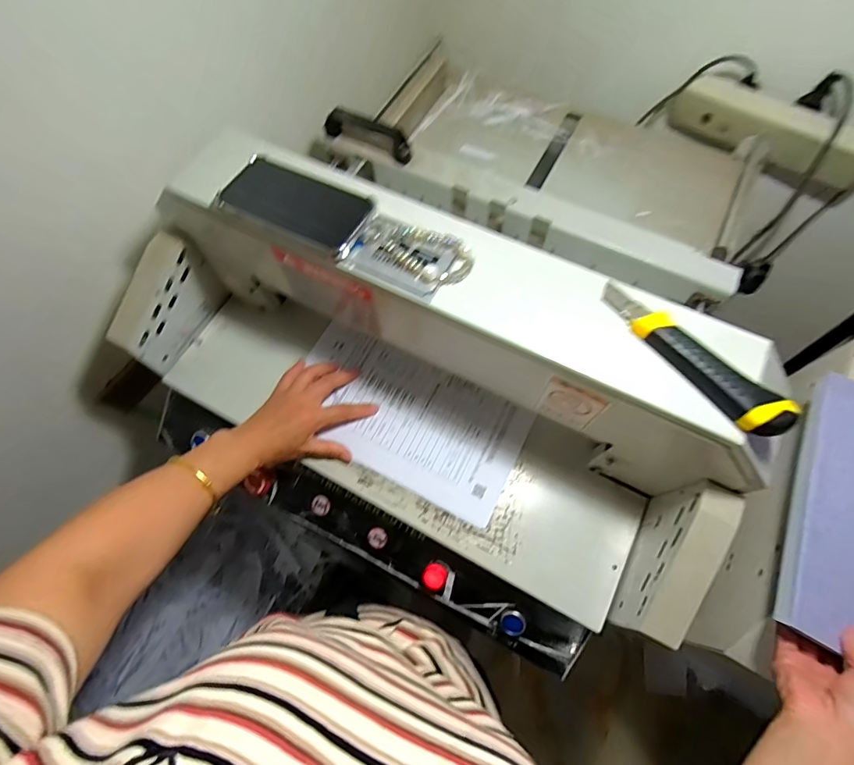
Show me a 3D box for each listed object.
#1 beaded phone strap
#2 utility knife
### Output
[{"bbox_3d":[-0.009,-0.122,0.421,0.105,0.012,0.049,22,69,10],"label":"beaded phone strap"},{"bbox_3d":[0.211,-0.024,0.367,0.032,0.020,0.170,-38,71,-14],"label":"utility knife"}]

